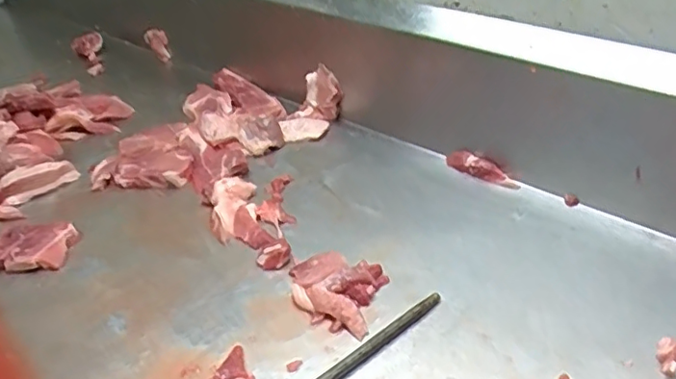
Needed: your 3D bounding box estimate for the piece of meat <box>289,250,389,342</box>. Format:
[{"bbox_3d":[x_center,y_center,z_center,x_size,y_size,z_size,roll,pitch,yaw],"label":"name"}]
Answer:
[{"bbox_3d":[-0.007,0.110,0.652,0.108,0.020,0.095,10,39,20],"label":"piece of meat"}]

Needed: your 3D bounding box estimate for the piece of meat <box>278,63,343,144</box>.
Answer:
[{"bbox_3d":[-0.050,-0.134,0.947,0.068,0.083,0.111,27,47,36],"label":"piece of meat"}]

